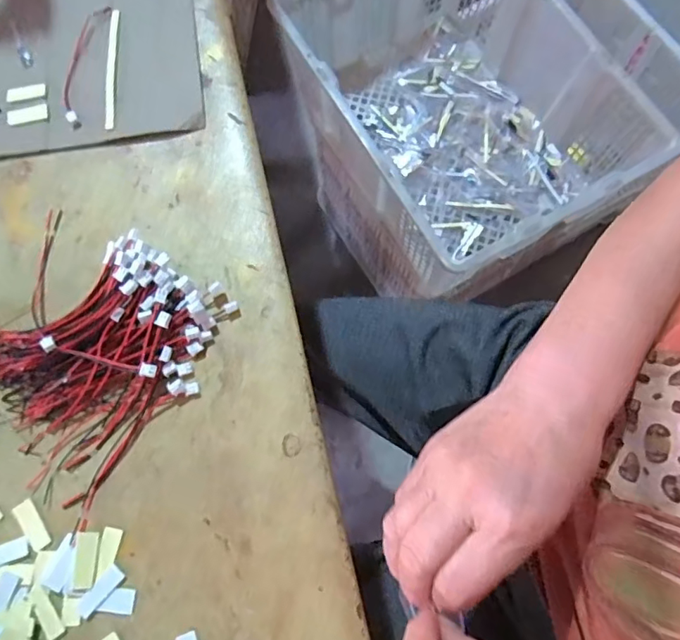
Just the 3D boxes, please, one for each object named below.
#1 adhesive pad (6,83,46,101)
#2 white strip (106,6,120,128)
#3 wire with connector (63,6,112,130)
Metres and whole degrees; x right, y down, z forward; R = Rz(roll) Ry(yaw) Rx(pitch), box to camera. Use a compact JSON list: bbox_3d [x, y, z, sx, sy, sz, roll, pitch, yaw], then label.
[{"bbox_3d":[-0.220,-0.160,0.356,0.028,0.004,0.011,-5,74,-3],"label":"adhesive pad"},{"bbox_3d":[-0.163,-0.179,0.364,0.007,0.006,0.098,-3,74,-2],"label":"white strip"},{"bbox_3d":[-0.181,-0.181,0.361,0.017,0.005,0.100,7,74,1],"label":"wire with connector"}]

